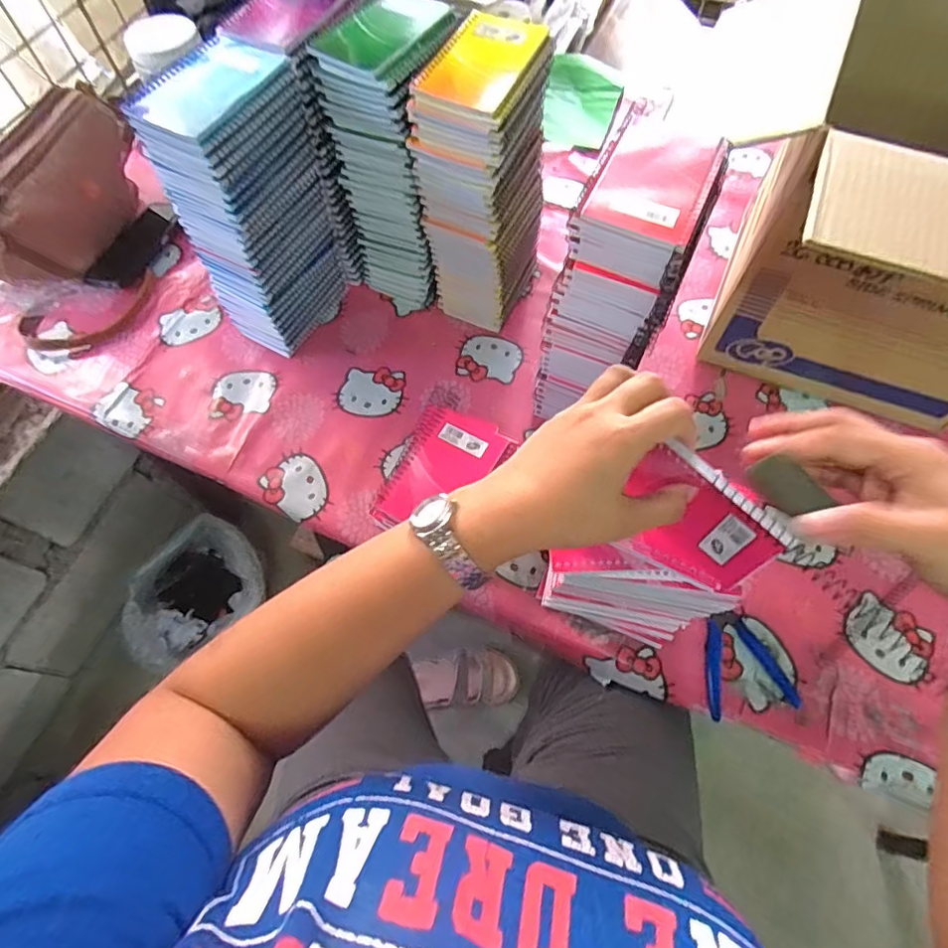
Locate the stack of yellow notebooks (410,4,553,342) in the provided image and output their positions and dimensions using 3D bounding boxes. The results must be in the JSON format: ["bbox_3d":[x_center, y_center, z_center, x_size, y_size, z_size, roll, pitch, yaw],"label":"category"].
[{"bbox_3d":[0.015,-0.313,0.636,0.101,0.288,0.133,26,68,12],"label":"stack of yellow notebooks"}]

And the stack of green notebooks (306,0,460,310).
[{"bbox_3d":[-0.087,-0.359,0.653,0.114,0.290,0.157,18,67,9],"label":"stack of green notebooks"}]

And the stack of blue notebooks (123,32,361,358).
[{"bbox_3d":[-0.232,-0.290,0.626,0.092,0.279,0.171,30,69,14],"label":"stack of blue notebooks"}]

